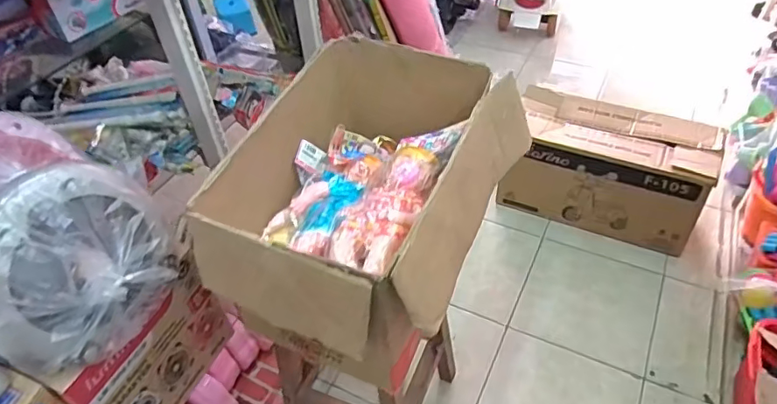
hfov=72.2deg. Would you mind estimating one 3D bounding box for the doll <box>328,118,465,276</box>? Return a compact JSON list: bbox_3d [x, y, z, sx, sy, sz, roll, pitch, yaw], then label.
[{"bbox_3d":[0.018,-0.020,0.828,0.107,0.067,0.348,15,48,16],"label":"doll"}]

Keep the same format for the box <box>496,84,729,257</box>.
[{"bbox_3d":[0.714,-0.111,1.775,0.586,0.367,0.296,20,49,21],"label":"box"}]

